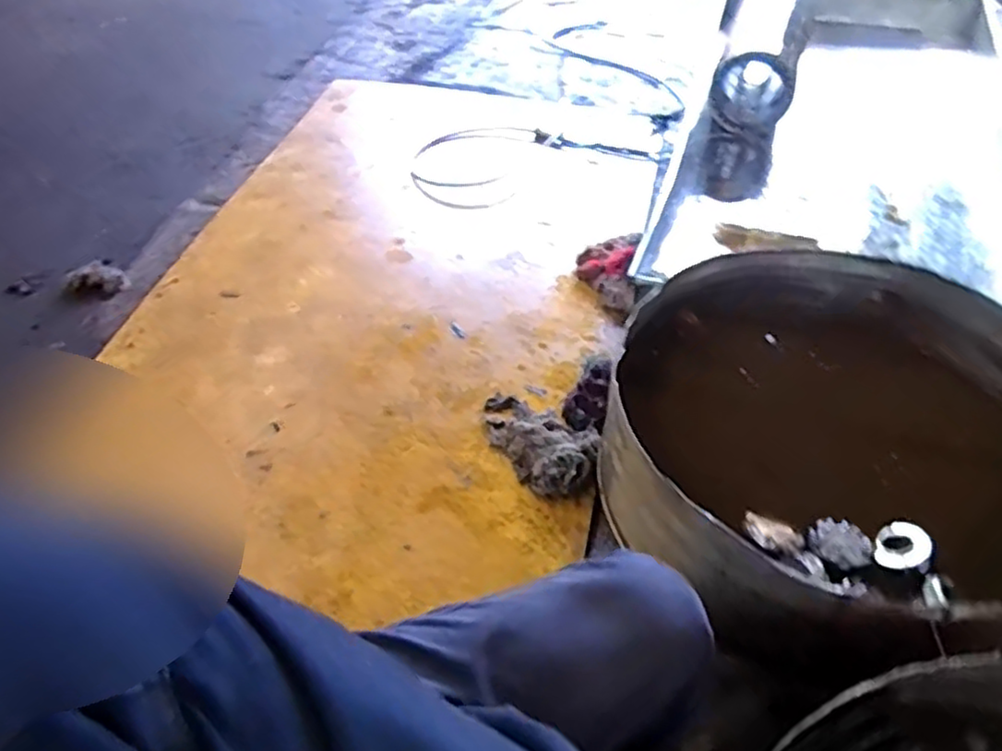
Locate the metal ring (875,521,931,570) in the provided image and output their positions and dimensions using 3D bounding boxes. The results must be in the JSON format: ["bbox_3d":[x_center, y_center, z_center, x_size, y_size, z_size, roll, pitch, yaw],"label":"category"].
[{"bbox_3d":[0.421,0.177,0.737,0.050,0.007,0.061,-3,46,32],"label":"metal ring"}]

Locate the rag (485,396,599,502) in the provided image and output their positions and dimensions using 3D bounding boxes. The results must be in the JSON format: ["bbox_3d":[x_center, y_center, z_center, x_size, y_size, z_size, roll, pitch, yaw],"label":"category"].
[{"bbox_3d":[0.058,0.102,1.158,0.122,0.049,0.239,-28,54,-21],"label":"rag"}]

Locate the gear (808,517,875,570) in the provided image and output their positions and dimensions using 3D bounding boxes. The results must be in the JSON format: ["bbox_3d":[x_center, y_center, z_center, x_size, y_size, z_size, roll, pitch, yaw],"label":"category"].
[{"bbox_3d":[0.360,0.179,0.743,0.060,0.008,0.055,-1,49,1],"label":"gear"}]

